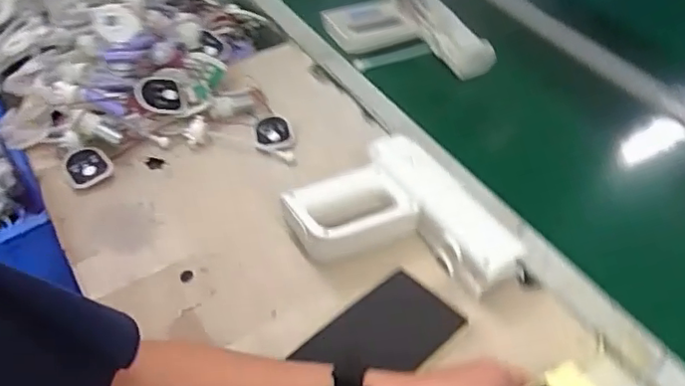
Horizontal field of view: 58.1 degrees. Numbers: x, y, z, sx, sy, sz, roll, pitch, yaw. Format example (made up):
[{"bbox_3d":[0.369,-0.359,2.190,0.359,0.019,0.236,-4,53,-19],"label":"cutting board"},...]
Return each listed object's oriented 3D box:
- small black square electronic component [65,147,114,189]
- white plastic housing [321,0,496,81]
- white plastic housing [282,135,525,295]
[{"bbox_3d":[-0.307,-0.031,0.741,0.051,0.008,0.055,-43,73,-5],"label":"small black square electronic component"},{"bbox_3d":[0.090,-0.239,0.940,0.185,0.039,0.237,-18,50,-18],"label":"white plastic housing"},{"bbox_3d":[0.061,0.038,0.650,0.174,0.064,0.207,-28,53,-25],"label":"white plastic housing"}]

